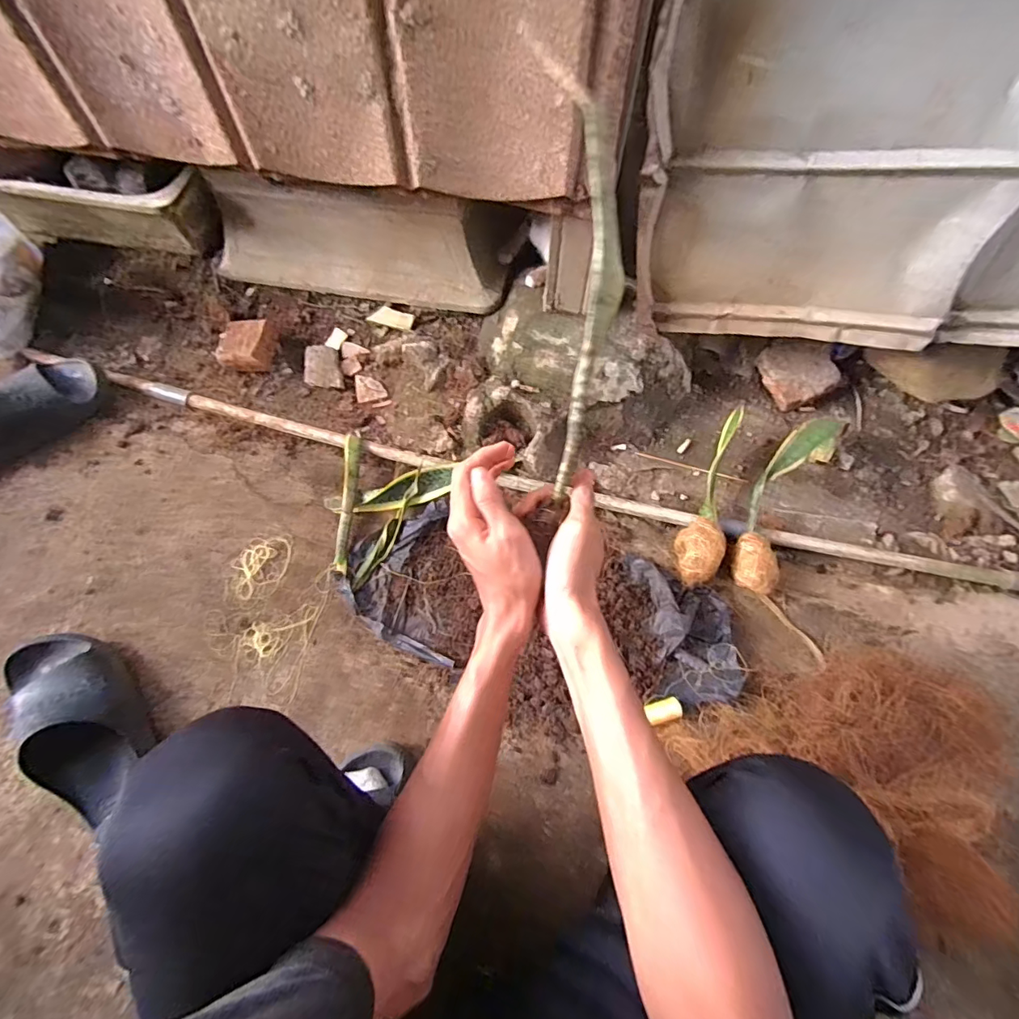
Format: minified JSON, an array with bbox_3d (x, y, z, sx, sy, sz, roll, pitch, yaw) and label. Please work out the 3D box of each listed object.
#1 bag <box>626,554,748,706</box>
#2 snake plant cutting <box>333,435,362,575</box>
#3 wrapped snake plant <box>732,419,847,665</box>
[{"bbox_3d":[0.255,0.166,0.714,0.138,0.050,0.214,-5,69,-1],"label":"bag"},{"bbox_3d":[-0.254,-0.011,0.777,0.025,0.025,0.218,-1,69,1],"label":"snake plant cutting"},{"bbox_3d":[0.422,0.023,0.750,0.144,0.063,0.370,13,70,6],"label":"wrapped snake plant"}]

